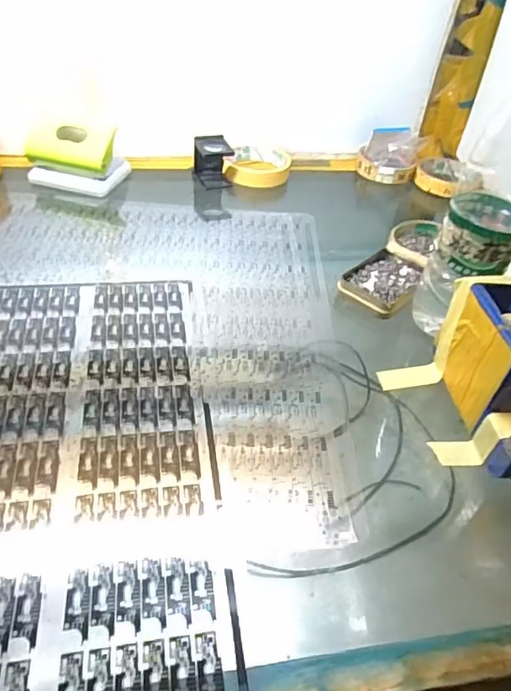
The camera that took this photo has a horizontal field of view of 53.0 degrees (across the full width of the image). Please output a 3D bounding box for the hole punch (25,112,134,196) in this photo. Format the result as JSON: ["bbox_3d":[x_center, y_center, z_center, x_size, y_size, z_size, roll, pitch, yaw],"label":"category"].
[{"bbox_3d":[-0.211,-0.229,0.605,0.104,0.066,0.073,15,44,9],"label":"hole punch"}]

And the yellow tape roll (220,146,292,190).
[{"bbox_3d":[0.001,-0.238,0.678,0.086,0.023,0.086,1,43,-6],"label":"yellow tape roll"}]

